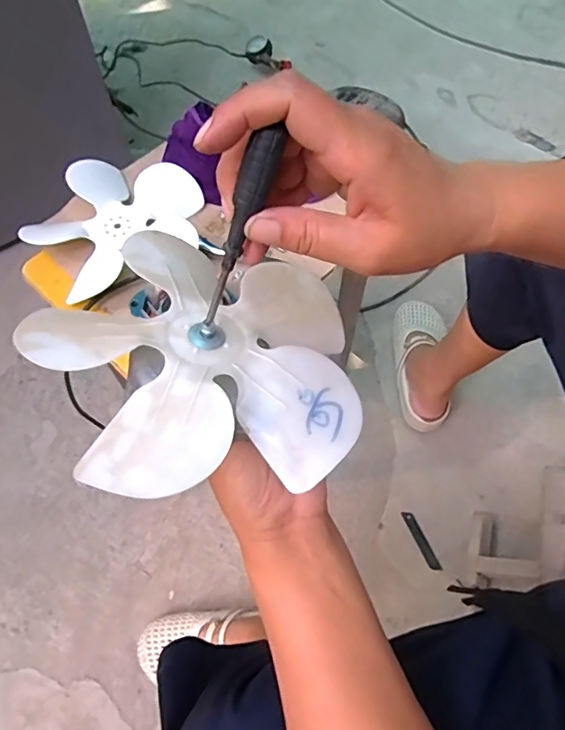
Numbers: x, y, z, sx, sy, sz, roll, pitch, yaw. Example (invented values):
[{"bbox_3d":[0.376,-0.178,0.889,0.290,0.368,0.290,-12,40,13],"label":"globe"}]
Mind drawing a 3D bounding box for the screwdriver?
[{"bbox_3d":[-0.021,-0.062,0.249,0.010,0.104,0.010,41,40,18],"label":"screwdriver"}]

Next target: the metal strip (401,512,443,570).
[{"bbox_3d":[0.226,0.286,0.846,0.018,0.004,0.099,-22,64,-11],"label":"metal strip"}]

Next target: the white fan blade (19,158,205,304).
[{"bbox_3d":[-0.175,-0.155,0.549,0.171,0.033,0.155,-38,68,-17],"label":"white fan blade"}]

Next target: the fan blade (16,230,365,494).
[{"bbox_3d":[-0.046,-0.003,0.289,0.173,0.040,0.169,4,52,-17],"label":"fan blade"}]

